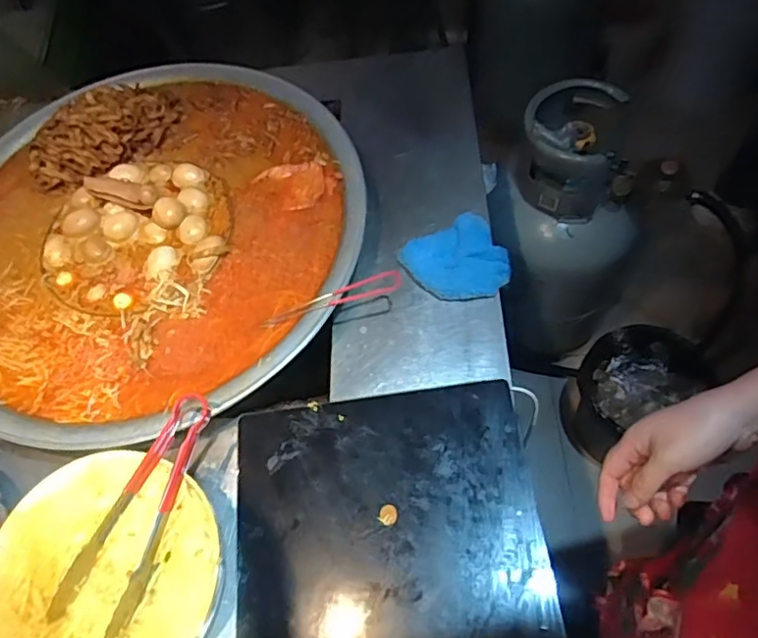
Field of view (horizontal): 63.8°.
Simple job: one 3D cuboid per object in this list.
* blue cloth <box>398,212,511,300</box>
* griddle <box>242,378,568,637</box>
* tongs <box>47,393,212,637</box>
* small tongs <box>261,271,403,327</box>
[{"bbox_3d":[0.097,-0.070,0.749,0.109,0.036,0.104,-27,60,-8],"label":"blue cloth"},{"bbox_3d":[0.018,0.259,0.577,0.286,0.032,0.393,-9,59,2],"label":"griddle"},{"bbox_3d":[-0.228,0.184,0.596,0.073,0.042,0.234,18,64,17],"label":"tongs"},{"bbox_3d":[-0.054,-0.019,0.698,0.167,0.014,0.029,-19,60,11],"label":"small tongs"}]

